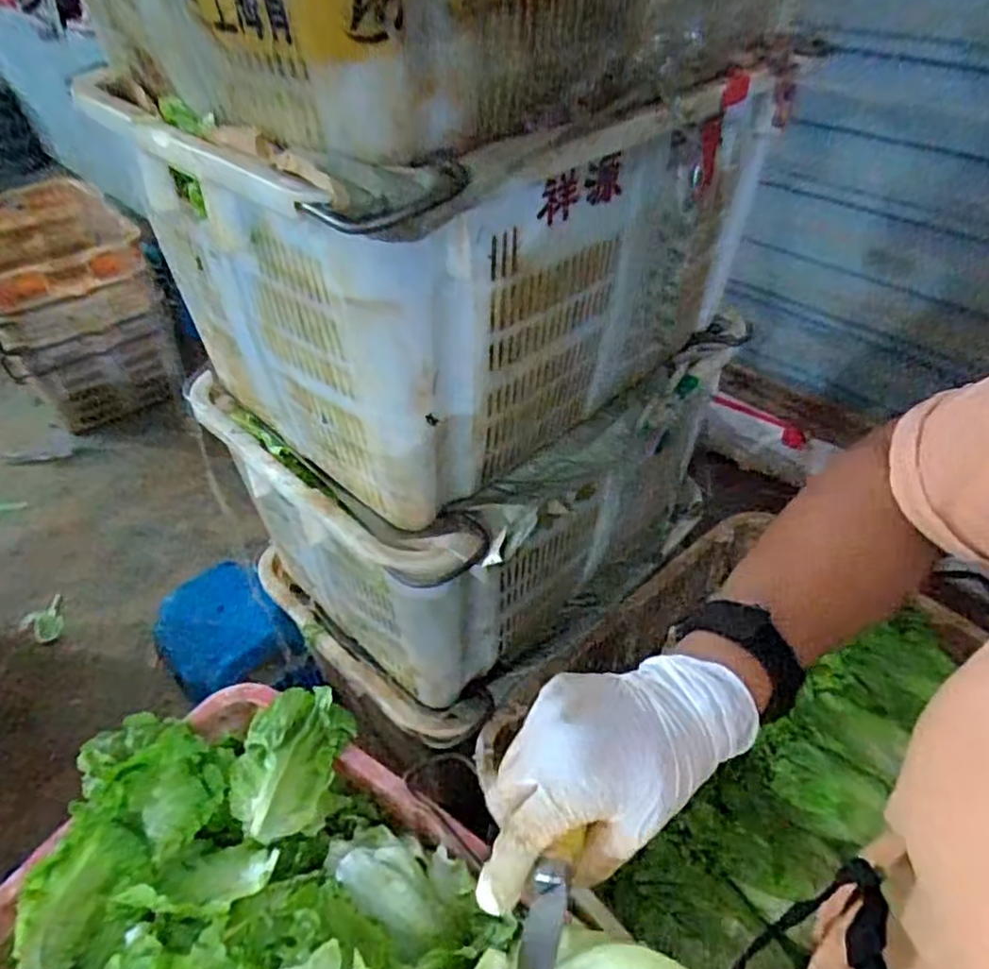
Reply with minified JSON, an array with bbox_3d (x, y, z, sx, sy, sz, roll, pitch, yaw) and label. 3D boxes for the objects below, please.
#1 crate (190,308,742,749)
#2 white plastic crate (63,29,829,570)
[{"bbox_3d":[-0.010,-0.024,0.990,0.483,0.369,0.615,32,52,31],"label":"crate"},{"bbox_3d":[-0.018,-0.256,0.748,0.429,0.361,0.571,32,52,31],"label":"white plastic crate"}]

